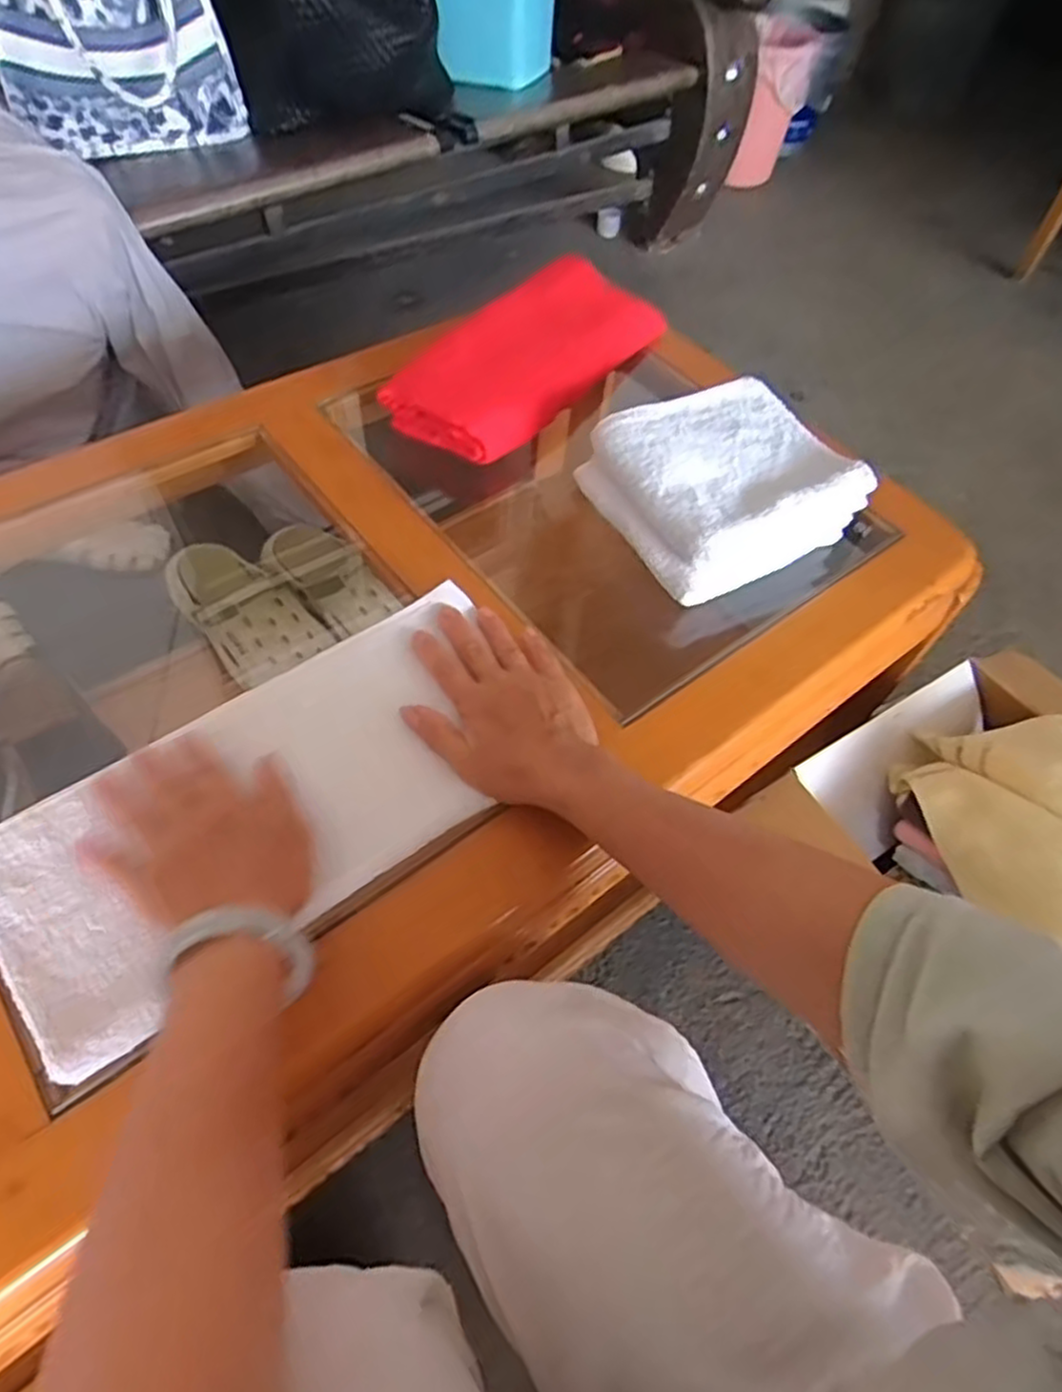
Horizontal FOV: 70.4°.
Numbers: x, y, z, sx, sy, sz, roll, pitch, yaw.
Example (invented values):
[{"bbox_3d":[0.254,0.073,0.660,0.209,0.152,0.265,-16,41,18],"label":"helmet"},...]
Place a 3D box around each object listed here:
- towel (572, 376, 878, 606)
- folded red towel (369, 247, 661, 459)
[{"bbox_3d":[0.161,-0.183,0.640,0.180,0.060,0.171,-24,61,-20],"label":"towel"},{"bbox_3d":[0.006,-0.342,0.745,0.114,0.056,0.318,34,60,17],"label":"folded red towel"}]

